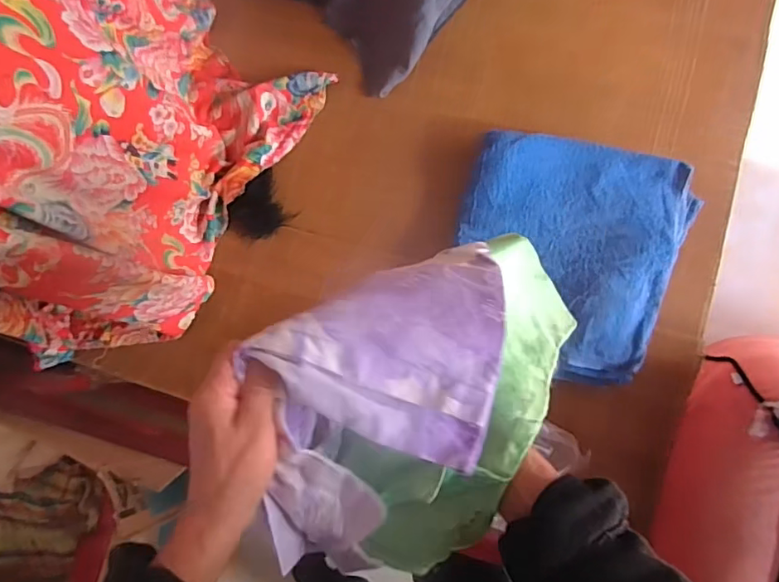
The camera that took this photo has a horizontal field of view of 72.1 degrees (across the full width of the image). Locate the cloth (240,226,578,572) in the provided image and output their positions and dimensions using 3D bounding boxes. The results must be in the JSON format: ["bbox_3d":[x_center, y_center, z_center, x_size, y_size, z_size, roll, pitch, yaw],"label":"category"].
[{"bbox_3d":[0.038,0.073,0.450,0.285,0.209,0.168,-26,81,2],"label":"cloth"}]

